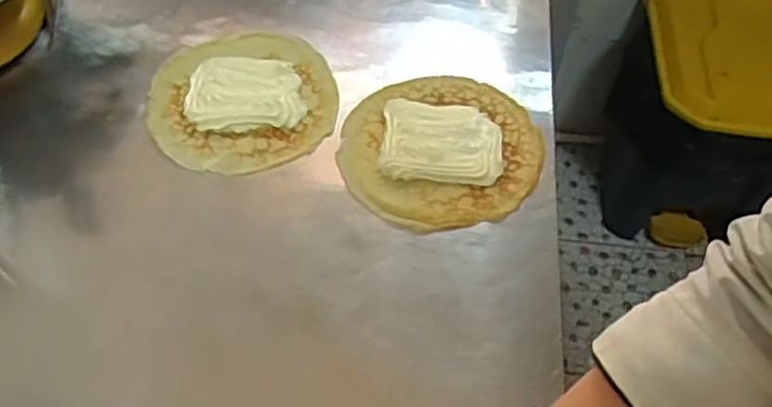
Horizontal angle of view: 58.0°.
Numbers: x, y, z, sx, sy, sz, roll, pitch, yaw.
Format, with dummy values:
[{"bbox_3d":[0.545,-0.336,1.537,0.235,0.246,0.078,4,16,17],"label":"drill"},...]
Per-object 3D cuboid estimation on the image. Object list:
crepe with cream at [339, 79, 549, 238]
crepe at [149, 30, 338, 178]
[{"bbox_3d":[0.050,-0.054,0.637,0.175,0.013,0.176,0,55,-1],"label":"crepe with cream"},{"bbox_3d":[-0.136,-0.106,0.666,0.170,0.020,0.174,-2,55,-2],"label":"crepe"}]

